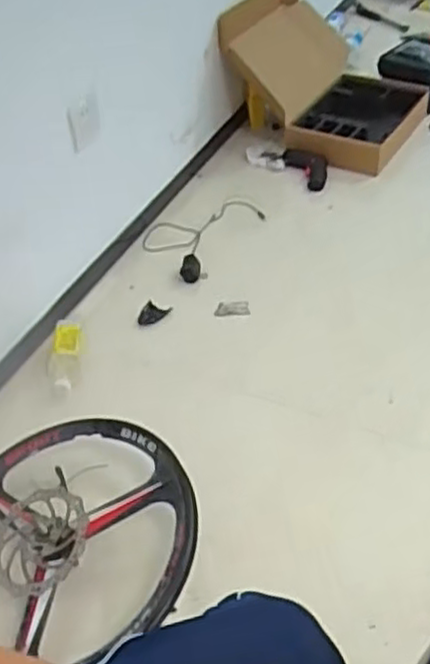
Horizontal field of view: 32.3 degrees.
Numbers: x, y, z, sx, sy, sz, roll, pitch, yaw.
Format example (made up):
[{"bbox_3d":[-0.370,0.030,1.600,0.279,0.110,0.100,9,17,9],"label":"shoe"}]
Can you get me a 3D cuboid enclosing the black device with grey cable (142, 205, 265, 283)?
[{"bbox_3d":[-0.007,-0.224,1.732,0.305,0.045,0.217,-31,49,-25],"label":"black device with grey cable"}]

